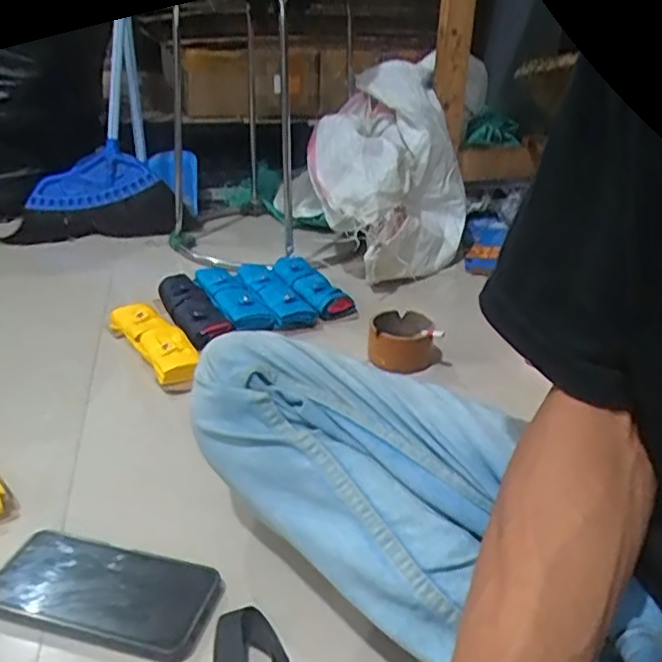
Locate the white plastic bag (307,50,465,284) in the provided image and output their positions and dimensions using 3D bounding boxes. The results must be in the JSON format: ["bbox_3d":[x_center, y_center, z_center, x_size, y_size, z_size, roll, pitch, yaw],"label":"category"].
[{"bbox_3d":[0.101,-0.276,1.122,0.254,0.274,0.402,7,27,11],"label":"white plastic bag"}]

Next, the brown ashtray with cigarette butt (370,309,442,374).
[{"bbox_3d":[0.093,0.013,0.826,0.091,0.046,0.089,5,26,7],"label":"brown ashtray with cigarette butt"}]

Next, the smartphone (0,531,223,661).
[{"bbox_3d":[-0.170,0.193,0.493,0.167,0.014,0.081,8,28,10],"label":"smartphone"}]

